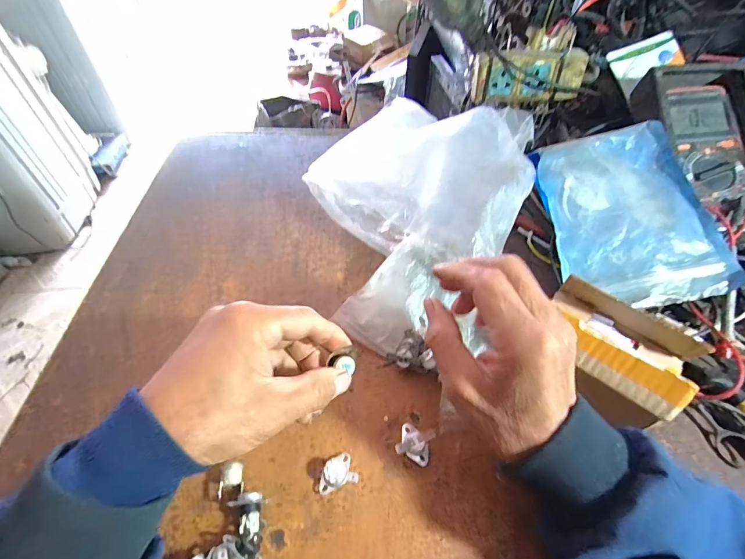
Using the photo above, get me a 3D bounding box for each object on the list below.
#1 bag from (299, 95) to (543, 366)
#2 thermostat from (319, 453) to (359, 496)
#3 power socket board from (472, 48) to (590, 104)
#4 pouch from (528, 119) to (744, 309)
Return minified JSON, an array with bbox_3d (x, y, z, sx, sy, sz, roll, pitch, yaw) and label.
[{"bbox_3d":[0.048,-0.100,0.422,0.225,0.097,0.347,27,54,21],"label":"bag"},{"bbox_3d":[-0.026,0.141,0.276,0.028,0.012,0.020,-15,51,-13],"label":"thermostat"},{"bbox_3d":[0.199,-0.263,0.486,0.135,0.057,0.033,3,49,2],"label":"power socket board"},{"bbox_3d":[0.265,-0.069,0.396,0.152,0.020,0.192,-11,70,10],"label":"pouch"}]

